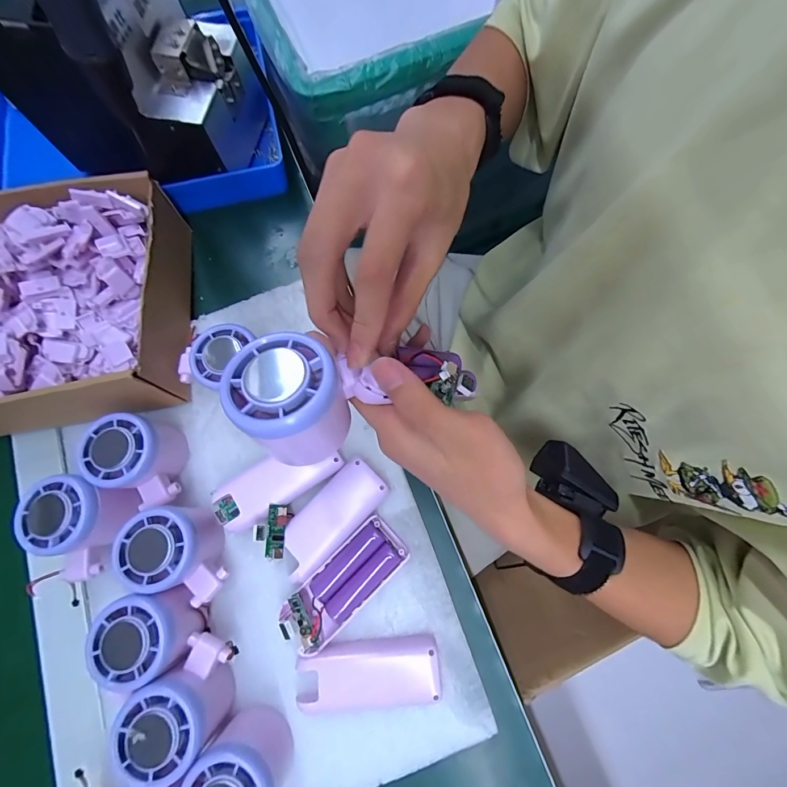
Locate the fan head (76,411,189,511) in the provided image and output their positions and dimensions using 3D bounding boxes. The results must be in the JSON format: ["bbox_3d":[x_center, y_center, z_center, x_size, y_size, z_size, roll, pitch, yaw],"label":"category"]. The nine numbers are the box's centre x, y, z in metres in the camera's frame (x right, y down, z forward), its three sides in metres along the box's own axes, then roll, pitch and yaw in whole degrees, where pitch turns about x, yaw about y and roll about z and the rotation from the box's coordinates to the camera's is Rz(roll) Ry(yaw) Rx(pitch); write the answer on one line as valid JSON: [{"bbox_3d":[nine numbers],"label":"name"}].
[{"bbox_3d":[-0.203,0.055,0.299,0.055,0.050,0.073,-15,76,-3],"label":"fan head"}]

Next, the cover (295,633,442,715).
[{"bbox_3d":[-0.018,0.207,0.278,0.101,0.016,0.041,-4,75,0],"label":"cover"}]

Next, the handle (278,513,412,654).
[{"bbox_3d":[-0.039,0.146,0.288,0.103,0.022,0.042,-42,79,-9],"label":"handle"}]

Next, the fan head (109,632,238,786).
[{"bbox_3d":[-0.140,0.209,0.252,0.055,0.045,0.075,38,79,10],"label":"fan head"}]

